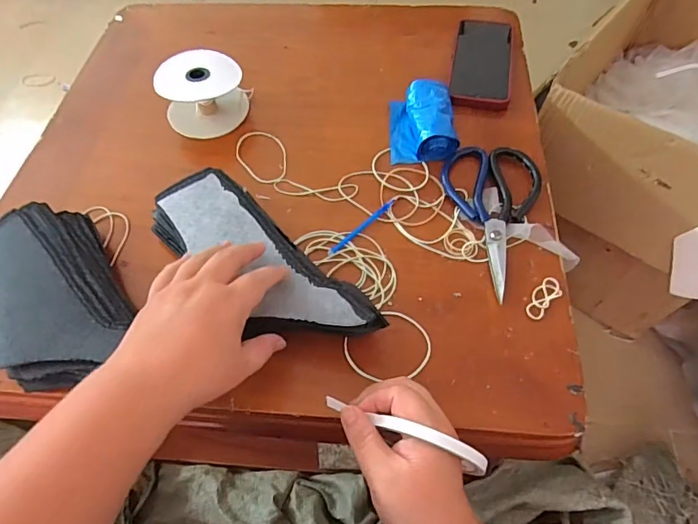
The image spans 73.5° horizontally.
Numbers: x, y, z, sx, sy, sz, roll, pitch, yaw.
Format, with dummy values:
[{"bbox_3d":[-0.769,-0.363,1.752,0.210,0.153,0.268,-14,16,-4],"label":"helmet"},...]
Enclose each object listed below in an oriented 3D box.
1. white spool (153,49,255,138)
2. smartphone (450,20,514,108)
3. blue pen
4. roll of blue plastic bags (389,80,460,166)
[{"bbox_3d":[-0.179,-0.210,0.582,0.107,0.062,0.088,-20,59,-9],"label":"white spool"},{"bbox_3d":[0.181,-0.276,0.633,0.076,0.016,0.179,9,59,9],"label":"smartphone"},{"bbox_3d":[0.015,-0.038,0.498,0.097,0.004,0.008,-40,64,-20],"label":"blue pen"},{"bbox_3d":[0.087,-0.170,0.560,0.075,0.039,0.109,-2,58,2],"label":"roll of blue plastic bags"}]

